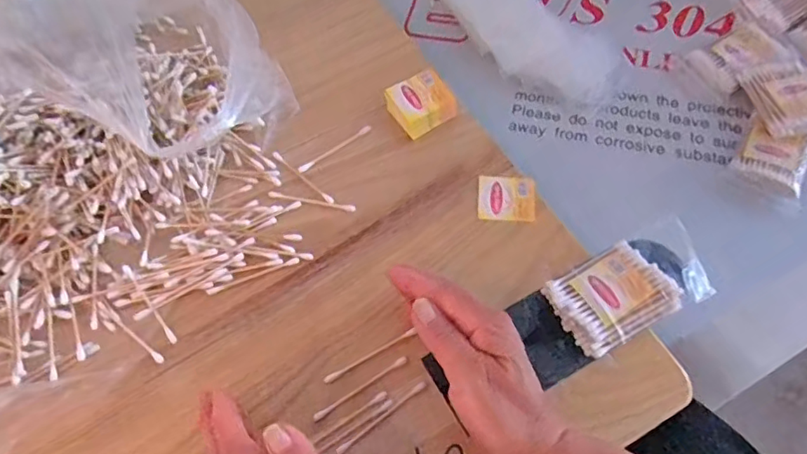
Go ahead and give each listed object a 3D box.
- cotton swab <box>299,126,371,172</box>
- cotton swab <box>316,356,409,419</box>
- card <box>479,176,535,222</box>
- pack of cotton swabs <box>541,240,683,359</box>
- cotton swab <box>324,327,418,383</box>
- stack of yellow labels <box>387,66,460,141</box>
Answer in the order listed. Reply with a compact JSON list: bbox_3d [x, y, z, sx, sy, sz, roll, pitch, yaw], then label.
[{"bbox_3d":[-0.056,-0.065,0.469,0.070,0.004,0.006,-35,68,-14],"label":"cotton swab"},{"bbox_3d":[-0.028,0.108,0.379,0.071,0.004,0.005,-31,67,-12],"label":"cotton swab"},{"bbox_3d":[0.081,-0.022,0.442,0.043,0.004,0.040,2,61,9],"label":"card"},{"bbox_3d":[0.145,0.048,0.393,0.077,0.015,0.059,-28,65,-9],"label":"pack of cotton swabs"},{"bbox_3d":[-0.023,0.089,0.390,0.069,0.004,0.005,-28,66,-8],"label":"cotton swab"},{"bbox_3d":[0.015,-0.104,0.474,0.049,0.026,0.043,-30,65,-10],"label":"stack of yellow labels"}]

